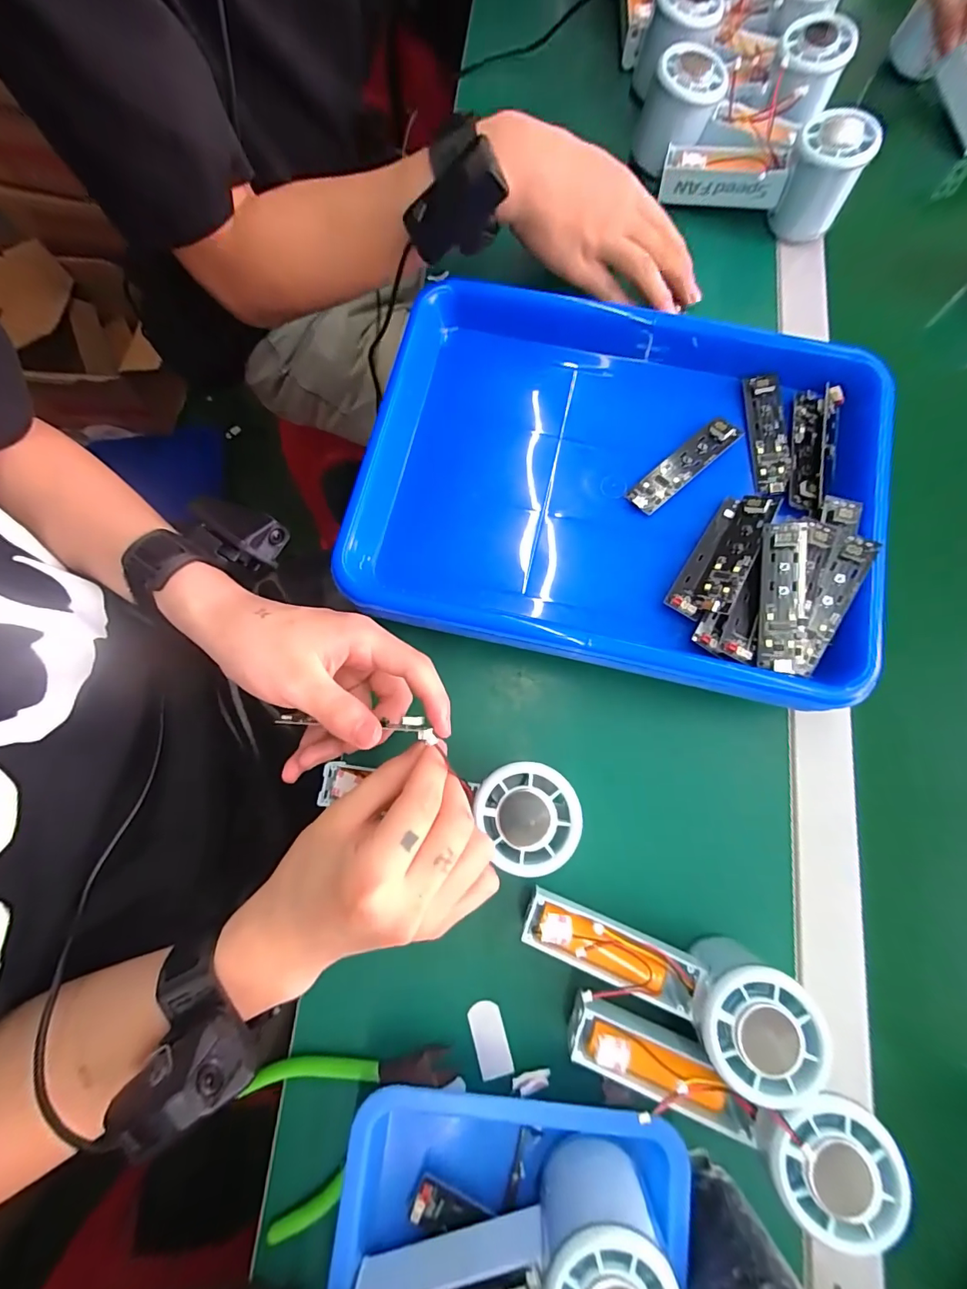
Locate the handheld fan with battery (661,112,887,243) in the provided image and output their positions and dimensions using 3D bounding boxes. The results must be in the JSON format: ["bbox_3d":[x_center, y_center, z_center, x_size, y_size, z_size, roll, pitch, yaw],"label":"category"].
[{"bbox_3d":[0.226,-0.390,0.385,0.147,0.058,0.052,13,77,1],"label":"handheld fan with battery"}]

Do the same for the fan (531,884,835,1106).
[{"bbox_3d":[0.098,0.183,0.265,0.153,0.050,0.058,16,77,18],"label":"fan"}]

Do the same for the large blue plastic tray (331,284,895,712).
[{"bbox_3d":[0.089,-0.107,0.329,0.330,0.061,0.247,13,77,2],"label":"large blue plastic tray"}]

